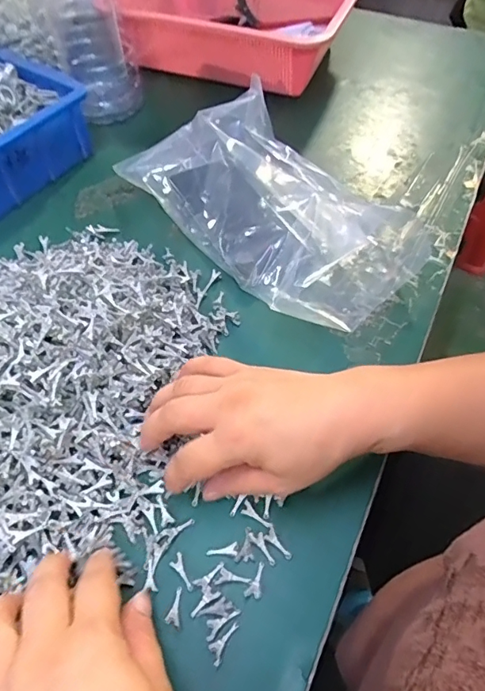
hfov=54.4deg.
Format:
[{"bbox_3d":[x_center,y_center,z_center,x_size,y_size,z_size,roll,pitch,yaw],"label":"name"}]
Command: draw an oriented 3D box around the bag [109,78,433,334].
[{"bbox_3d":[0.025,-0.146,0.449,0.297,0.046,0.182,38,63,23],"label":"bag"}]

